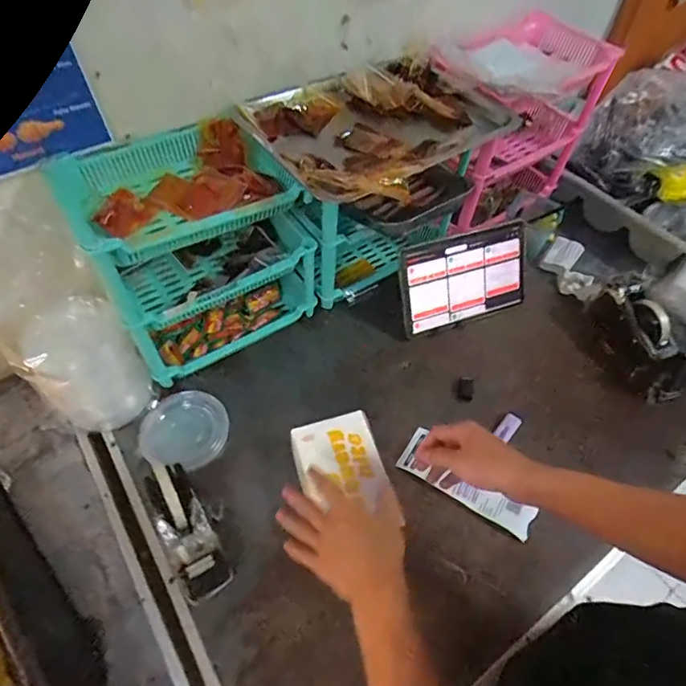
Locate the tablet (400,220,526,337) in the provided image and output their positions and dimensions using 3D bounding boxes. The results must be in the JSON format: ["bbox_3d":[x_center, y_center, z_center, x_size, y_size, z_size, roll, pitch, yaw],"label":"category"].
[{"bbox_3d":[0.228,-0.120,0.840,0.256,0.162,0.019,-16,25,-14],"label":"tablet"}]

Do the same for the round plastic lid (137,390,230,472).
[{"bbox_3d":[-0.244,0.135,0.727,0.125,0.007,0.117,6,78,-32],"label":"round plastic lid"}]

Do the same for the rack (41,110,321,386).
[{"bbox_3d":[-0.203,-0.139,0.730,0.315,0.319,0.186,-28,60,-20],"label":"rack"}]

